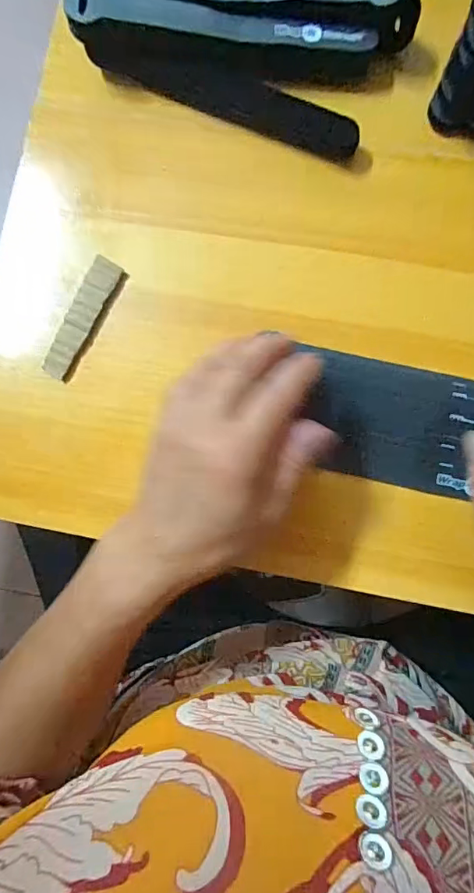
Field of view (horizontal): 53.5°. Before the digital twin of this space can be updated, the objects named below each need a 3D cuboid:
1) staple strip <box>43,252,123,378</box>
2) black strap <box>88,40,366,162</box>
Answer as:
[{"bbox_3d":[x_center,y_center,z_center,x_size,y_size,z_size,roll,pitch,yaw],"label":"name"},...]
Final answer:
[{"bbox_3d":[-0.107,-0.088,0.321,0.021,0.004,0.087,27,87,5],"label":"staple strip"},{"bbox_3d":[-0.010,-0.243,0.325,0.197,0.024,0.019,26,87,5],"label":"black strap"}]

